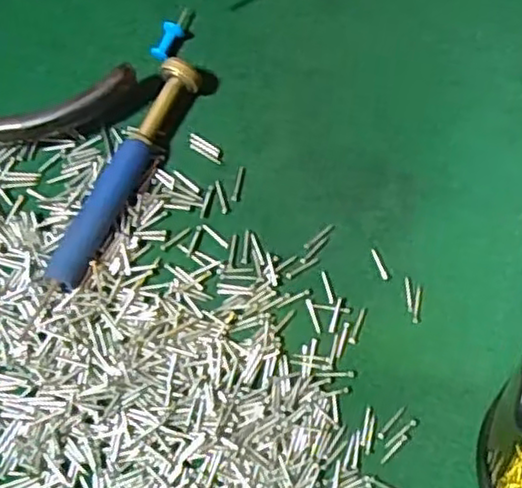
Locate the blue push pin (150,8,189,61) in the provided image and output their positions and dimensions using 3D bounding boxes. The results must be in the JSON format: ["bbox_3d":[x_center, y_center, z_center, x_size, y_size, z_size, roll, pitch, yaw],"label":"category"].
[{"bbox_3d":[-0.032,-0.077,0.251,0.008,0.008,0.024,23,65,6],"label":"blue push pin"}]

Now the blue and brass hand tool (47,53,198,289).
[{"bbox_3d":[-0.047,-0.024,0.236,0.014,0.013,0.085,29,80,7],"label":"blue and brass hand tool"}]

